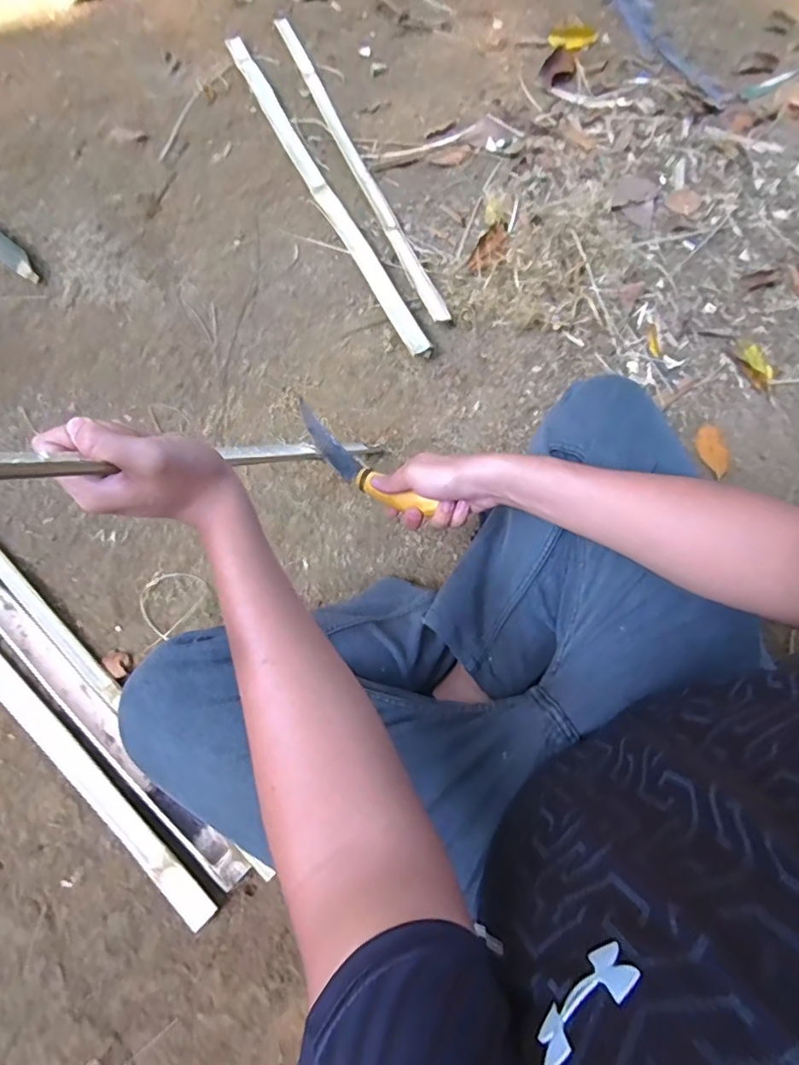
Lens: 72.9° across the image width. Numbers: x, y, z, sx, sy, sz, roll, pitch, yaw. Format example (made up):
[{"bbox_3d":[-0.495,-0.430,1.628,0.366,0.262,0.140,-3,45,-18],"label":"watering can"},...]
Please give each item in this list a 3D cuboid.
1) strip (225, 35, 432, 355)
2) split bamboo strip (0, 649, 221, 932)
[{"bbox_3d":[-0.159,-0.671,1.017,0.041,0.014,0.909,-28,70,3],"label":"strip"},{"bbox_3d":[-0.554,0.160,0.718,0.889,0.014,0.040,41,74,13],"label":"split bamboo strip"}]

